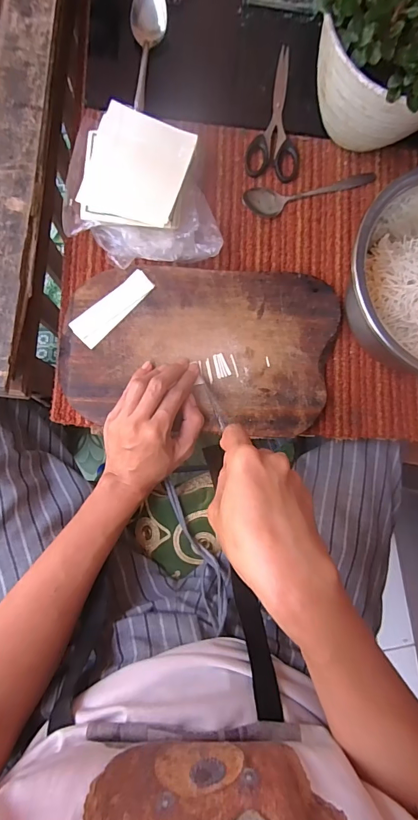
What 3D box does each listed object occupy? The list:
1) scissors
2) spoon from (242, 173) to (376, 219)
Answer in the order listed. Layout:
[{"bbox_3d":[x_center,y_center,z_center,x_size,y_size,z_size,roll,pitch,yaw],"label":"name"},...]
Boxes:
[{"bbox_3d":[0.080,-0.357,0.485,0.063,0.021,0.148,3,85,-5],"label":"scissors"},{"bbox_3d":[0.123,-0.257,0.479,0.167,0.012,0.034,-13,87,-6],"label":"spoon"}]

